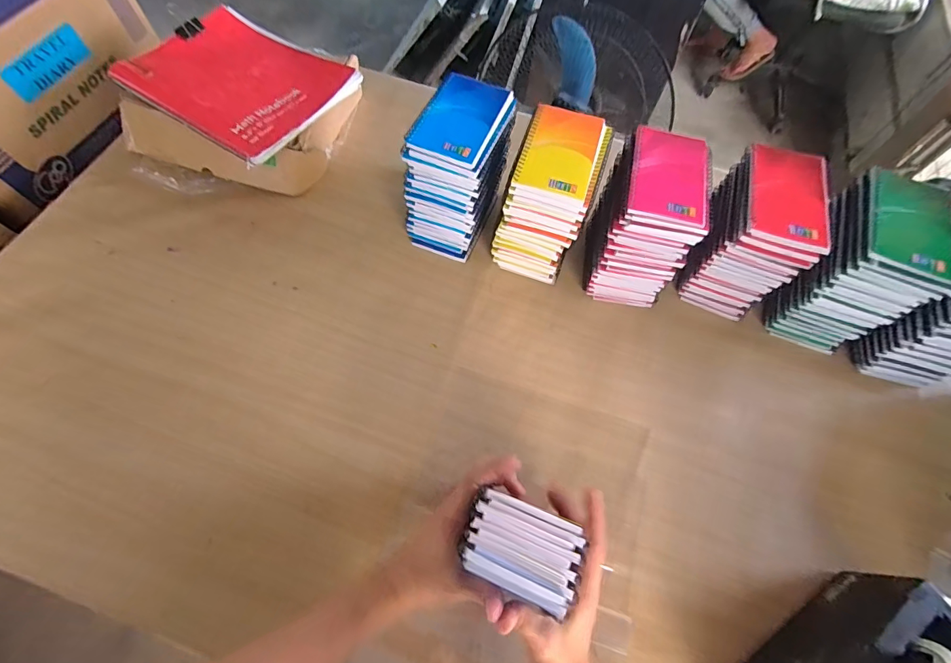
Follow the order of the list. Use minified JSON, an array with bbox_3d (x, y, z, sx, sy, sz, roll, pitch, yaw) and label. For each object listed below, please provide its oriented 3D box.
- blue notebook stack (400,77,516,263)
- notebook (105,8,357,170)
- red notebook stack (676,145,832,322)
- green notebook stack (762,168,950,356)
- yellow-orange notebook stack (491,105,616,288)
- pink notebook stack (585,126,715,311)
[{"bbox_3d":[-0.022,-0.201,0.551,0.093,0.173,0.136,22,64,7],"label":"blue notebook stack"},{"bbox_3d":[-0.341,-0.364,0.610,0.279,0.027,0.215,32,67,12],"label":"notebook"},{"bbox_3d":[0.335,-0.112,0.527,0.094,0.177,0.129,15,63,4],"label":"red notebook stack"},{"bbox_3d":[0.462,-0.074,0.522,0.109,0.182,0.127,24,64,8],"label":"green notebook stack"},{"bbox_3d":[0.092,-0.166,0.537,0.090,0.169,0.132,20,63,6],"label":"yellow-orange notebook stack"},{"bbox_3d":[0.207,-0.134,0.533,0.099,0.171,0.134,11,63,2],"label":"pink notebook stack"}]

